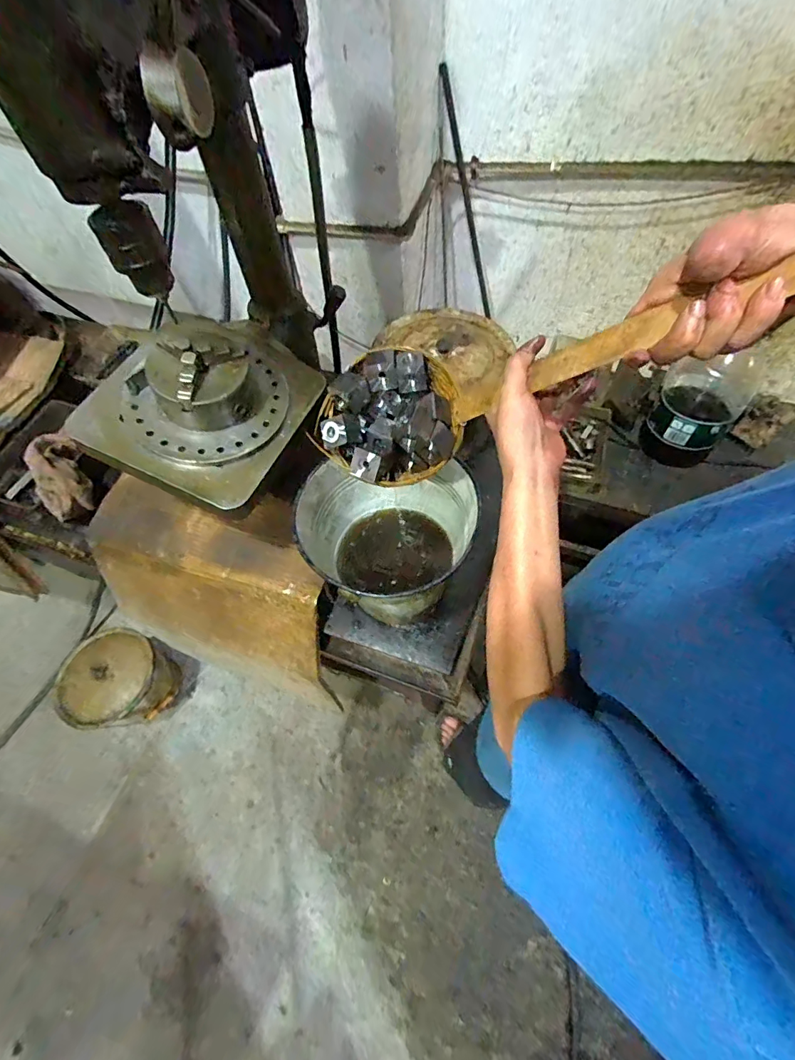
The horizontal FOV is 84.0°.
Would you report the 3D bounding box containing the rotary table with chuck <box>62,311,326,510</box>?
[{"bbox_3d":[-0.262,-0.193,0.592,0.257,0.120,0.266,25,67,-1],"label":"rotary table with chuck"}]

